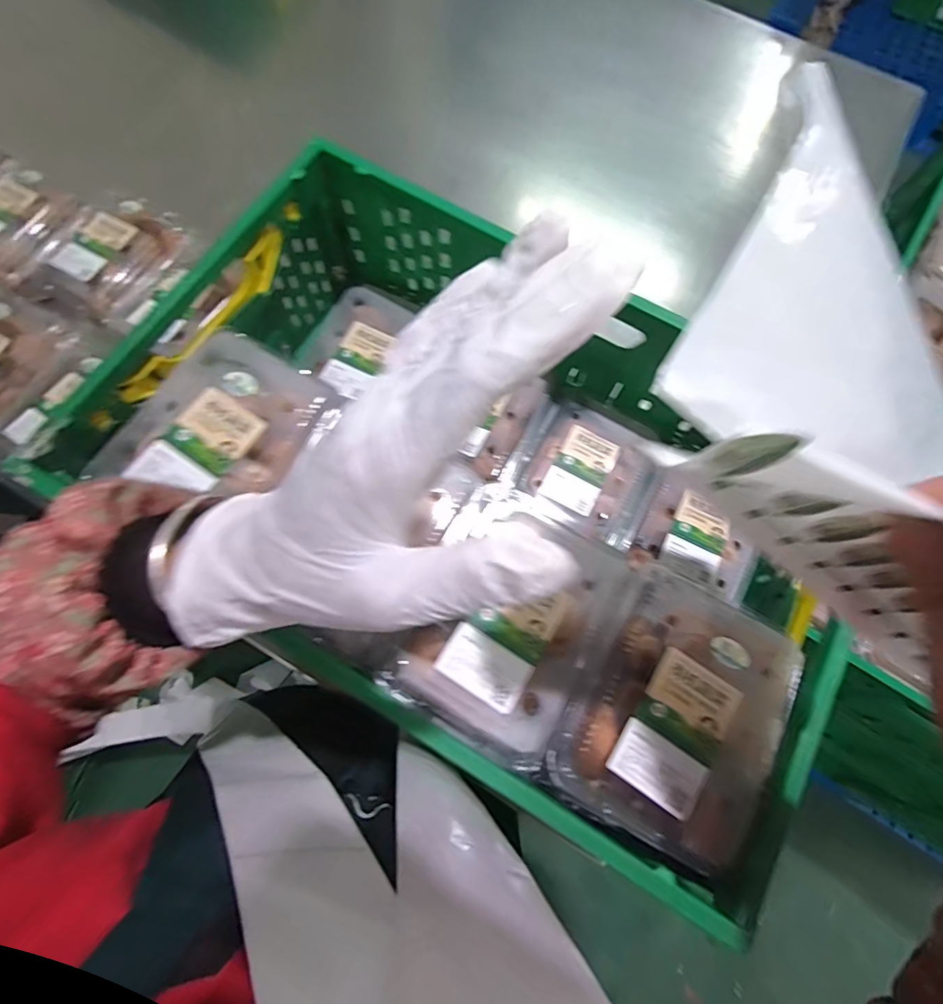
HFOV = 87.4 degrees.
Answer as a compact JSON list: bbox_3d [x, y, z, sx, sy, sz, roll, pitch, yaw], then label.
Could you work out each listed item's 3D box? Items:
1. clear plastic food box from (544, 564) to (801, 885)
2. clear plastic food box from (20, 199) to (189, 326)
[{"bbox_3d":[0.140,0.147,0.347,0.122,0.051,0.166,33,74,8],"label":"clear plastic food box"},{"bbox_3d":[-0.461,-0.306,0.612,0.147,0.045,0.164,28,73,7],"label":"clear plastic food box"}]

